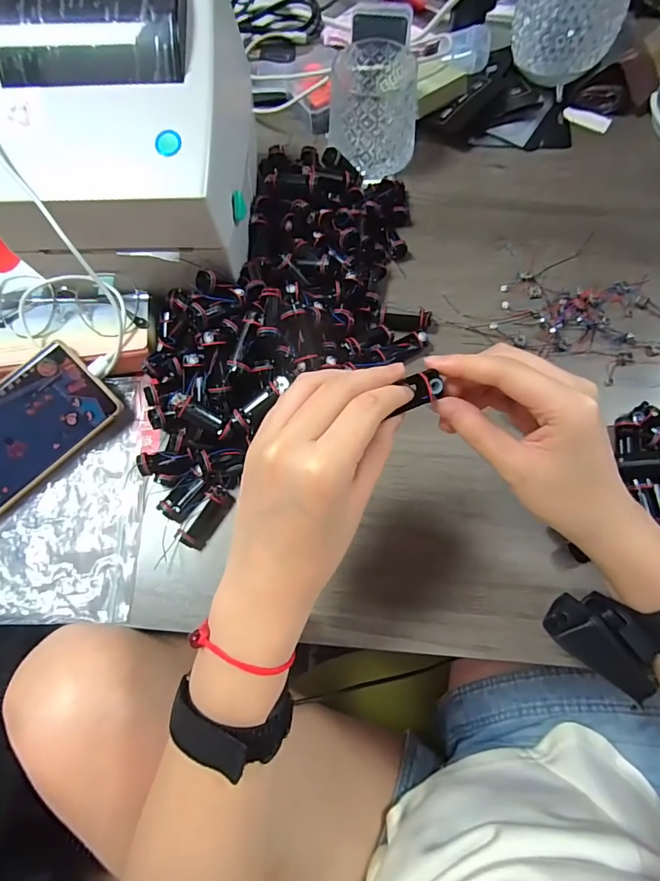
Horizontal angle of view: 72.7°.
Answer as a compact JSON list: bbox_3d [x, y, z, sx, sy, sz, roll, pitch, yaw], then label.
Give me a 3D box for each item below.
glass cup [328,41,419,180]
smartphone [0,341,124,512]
[{"bbox_3d":[0.044,-0.322,0.443,0.084,0.076,0.095,4,71,3],"label":"glass cup"},{"bbox_3d":[-0.253,0.000,0.353,0.165,0.006,0.075,-41,98,-8],"label":"smartphone"}]

